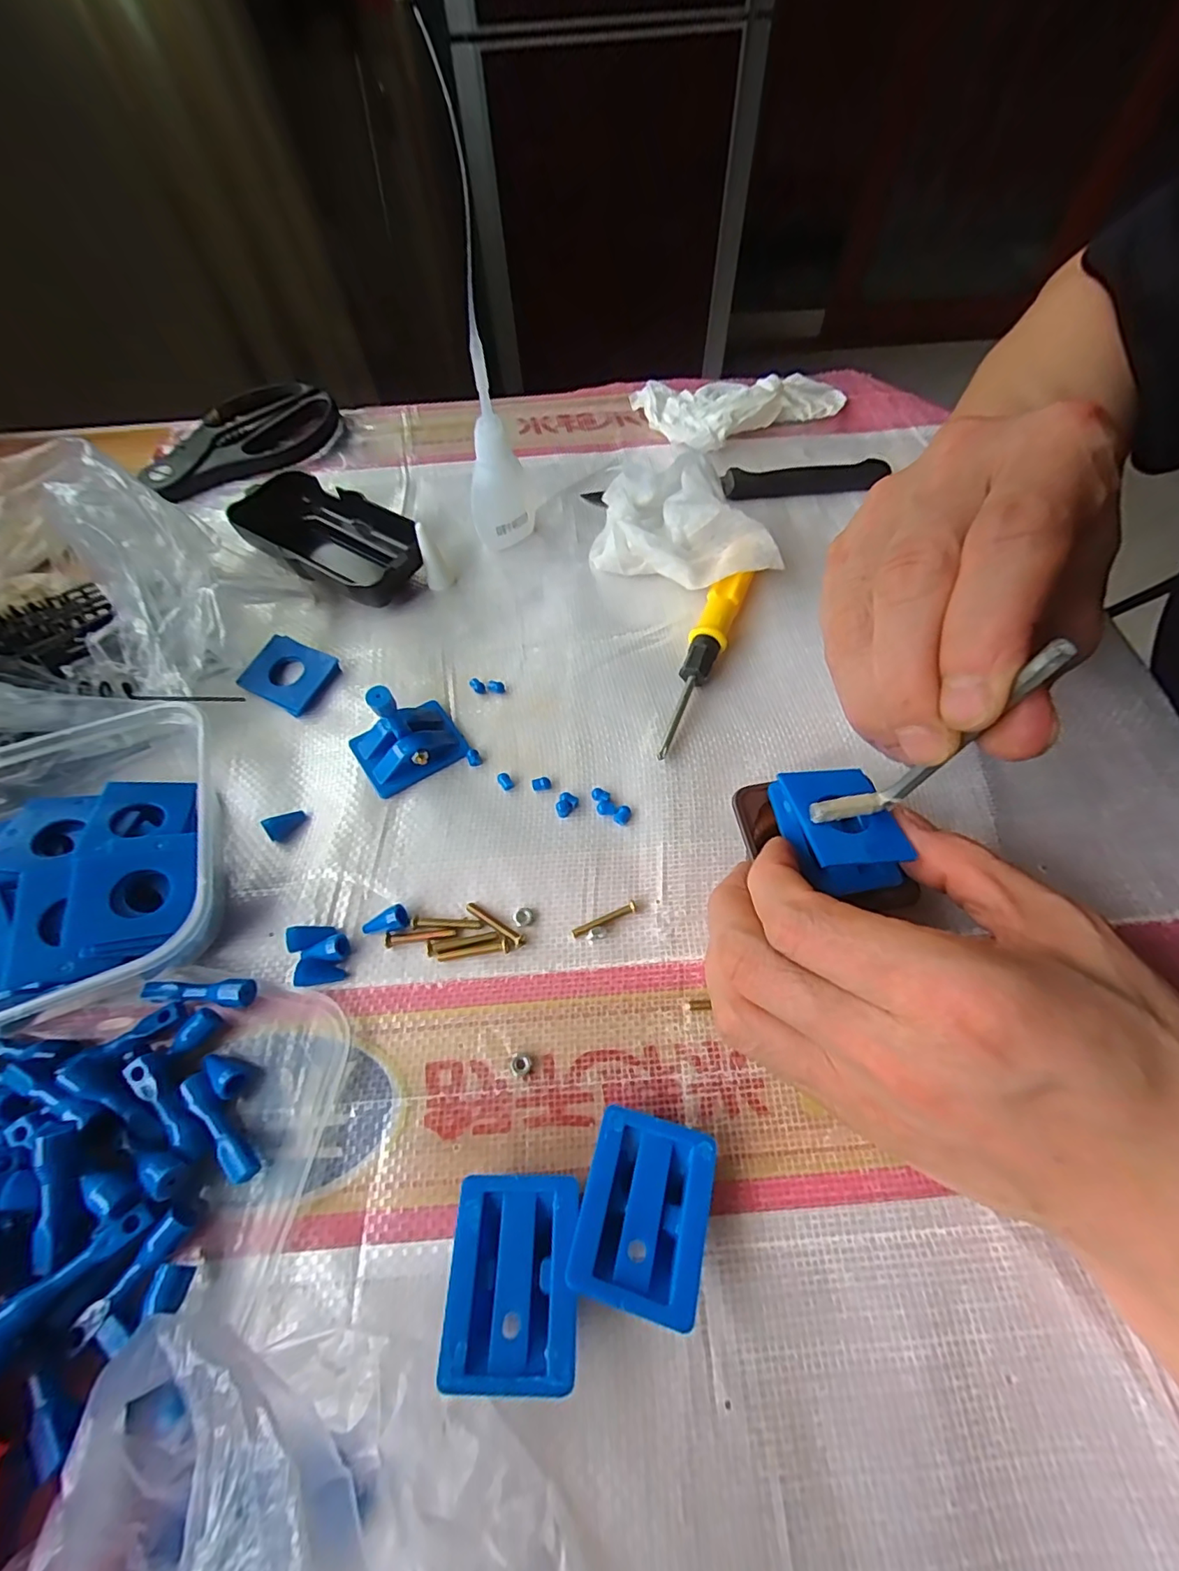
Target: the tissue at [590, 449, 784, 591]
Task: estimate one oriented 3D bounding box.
[{"bbox_3d":[0.048,-0.129,0.284,0.096,0.046,0.051,29,65,16],"label":"tissue"}]

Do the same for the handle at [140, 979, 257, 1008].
[{"bbox_3d":[-0.138,0.075,0.196,0.039,0.012,0.009,-1,61,1],"label":"handle"}]

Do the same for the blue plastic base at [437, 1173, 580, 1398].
[{"bbox_3d":[-0.021,0.135,0.154,0.034,0.019,0.043,0,61,1],"label":"blue plastic base"}]

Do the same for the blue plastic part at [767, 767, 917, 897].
[{"bbox_3d":[0.085,0.014,0.190,0.034,0.018,0.047,-5,61,-1],"label":"blue plastic part"}]

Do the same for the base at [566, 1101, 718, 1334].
[{"bbox_3d":[0.016,0.122,0.161,0.034,0.018,0.044,13,62,8],"label":"base"}]

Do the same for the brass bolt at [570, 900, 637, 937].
[{"bbox_3d":[0.006,0.051,0.210,0.026,0.004,0.005,-23,63,-11],"label":"brass bolt"}]

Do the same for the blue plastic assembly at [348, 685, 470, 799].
[{"bbox_3d":[-0.081,-0.026,0.232,0.043,0.043,0.032,-31,65,-15],"label":"blue plastic assembly"}]

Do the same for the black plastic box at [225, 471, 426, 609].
[{"bbox_3d":[-0.142,-0.135,0.304,0.107,0.026,0.050,31,66,17],"label":"black plastic box"}]

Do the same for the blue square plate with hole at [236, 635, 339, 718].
[{"bbox_3d":[-0.146,-0.054,0.270,0.040,0.010,0.033,27,65,15],"label":"blue square plate with hole"}]

